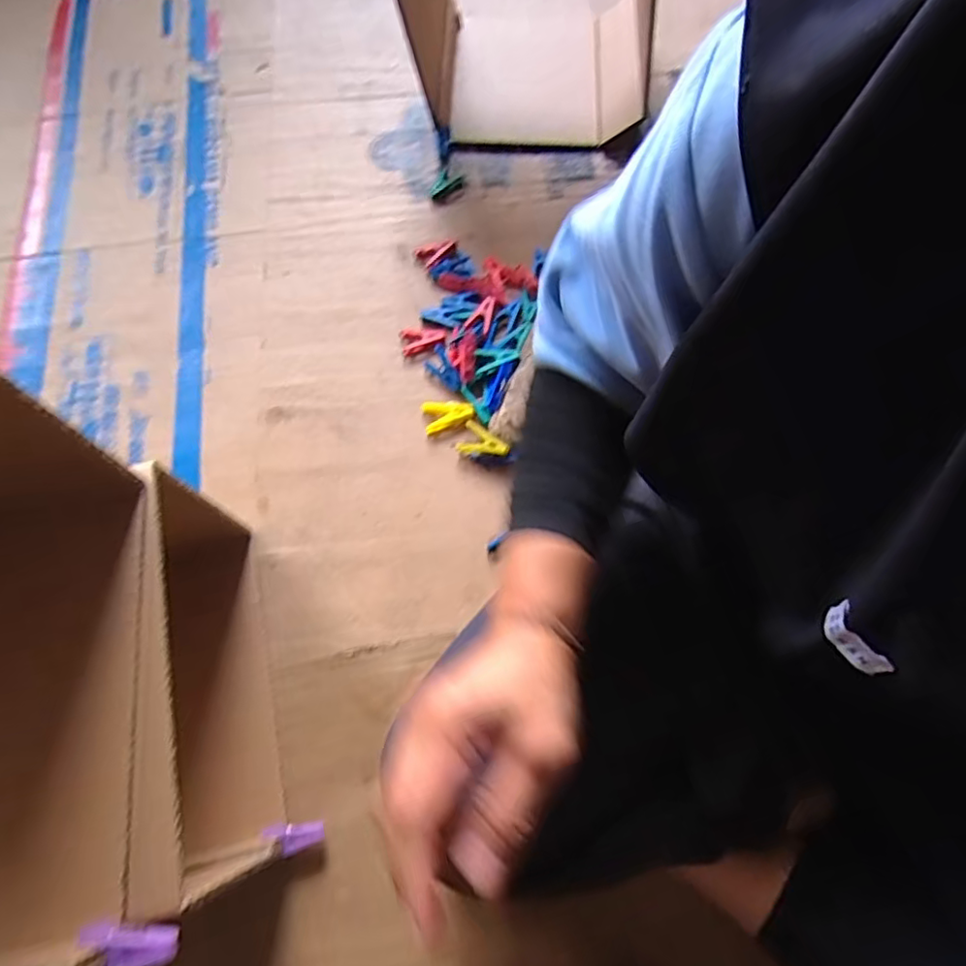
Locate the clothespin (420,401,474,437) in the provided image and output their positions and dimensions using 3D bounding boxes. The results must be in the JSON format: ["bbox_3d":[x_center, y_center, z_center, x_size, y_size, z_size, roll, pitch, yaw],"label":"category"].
[{"bbox_3d":[-0.040,-0.079,0.683,0.055,0.016,0.041,-15,68,-6],"label":"clothespin"}]

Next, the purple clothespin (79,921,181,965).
[{"bbox_3d":[-0.190,0.250,0.325,0.054,0.016,0.021,3,67,2],"label":"purple clothespin"}]

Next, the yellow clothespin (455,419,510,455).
[{"bbox_3d":[-0.003,-0.040,0.657,0.062,0.007,0.037,37,85,34],"label":"yellow clothespin"}]

